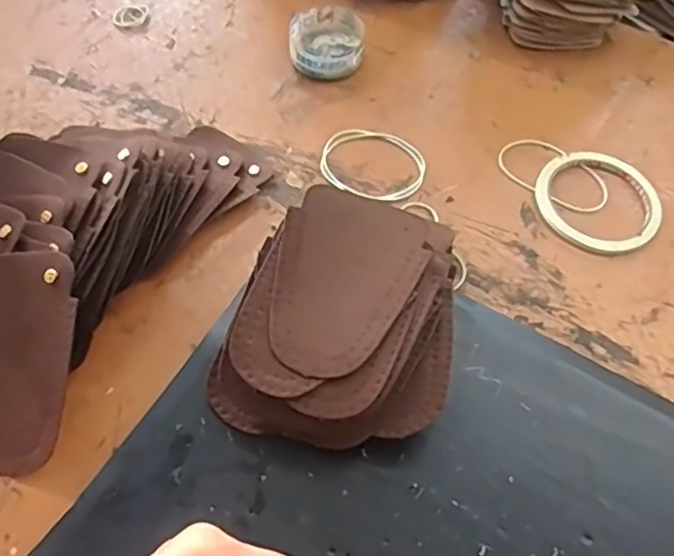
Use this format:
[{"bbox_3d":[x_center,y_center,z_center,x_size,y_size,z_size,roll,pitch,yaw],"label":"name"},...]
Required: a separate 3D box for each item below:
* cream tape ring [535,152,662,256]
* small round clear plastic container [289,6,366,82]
[{"bbox_3d":[0.202,-0.059,0.517,0.091,0.007,0.093,1,58,-2],"label":"cream tape ring"},{"bbox_3d":[-0.009,-0.204,0.587,0.063,0.024,0.069,1,58,-2],"label":"small round clear plastic container"}]

